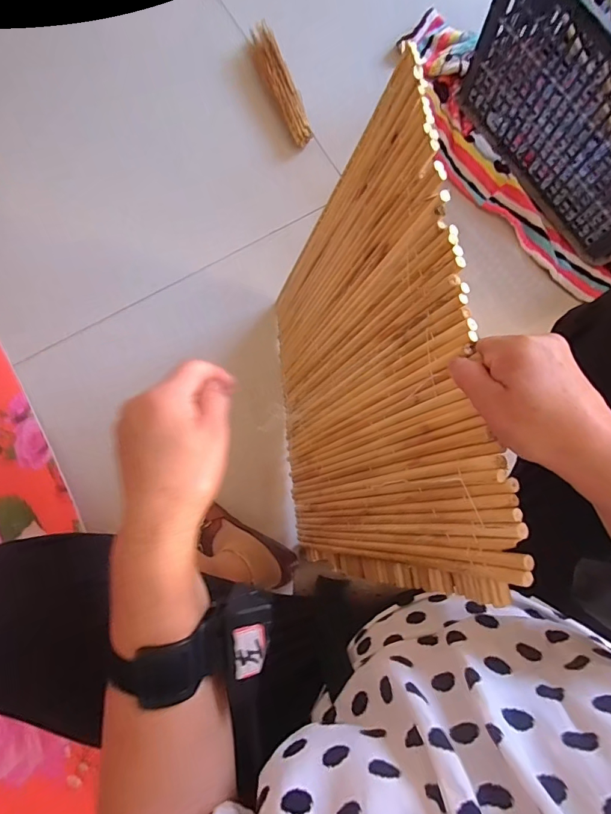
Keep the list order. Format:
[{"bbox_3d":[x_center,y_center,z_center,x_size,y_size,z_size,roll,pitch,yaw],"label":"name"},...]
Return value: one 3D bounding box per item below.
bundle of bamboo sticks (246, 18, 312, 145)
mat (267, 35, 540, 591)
[{"bbox_3d":[-0.059,-0.681,0.879,0.059,0.047,0.294,-20,79,-4],"label":"bundle of bamboo sticks"},{"bbox_3d":[0.047,-0.035,0.526,0.013,0.478,0.476,-1,75,-20],"label":"mat"}]

